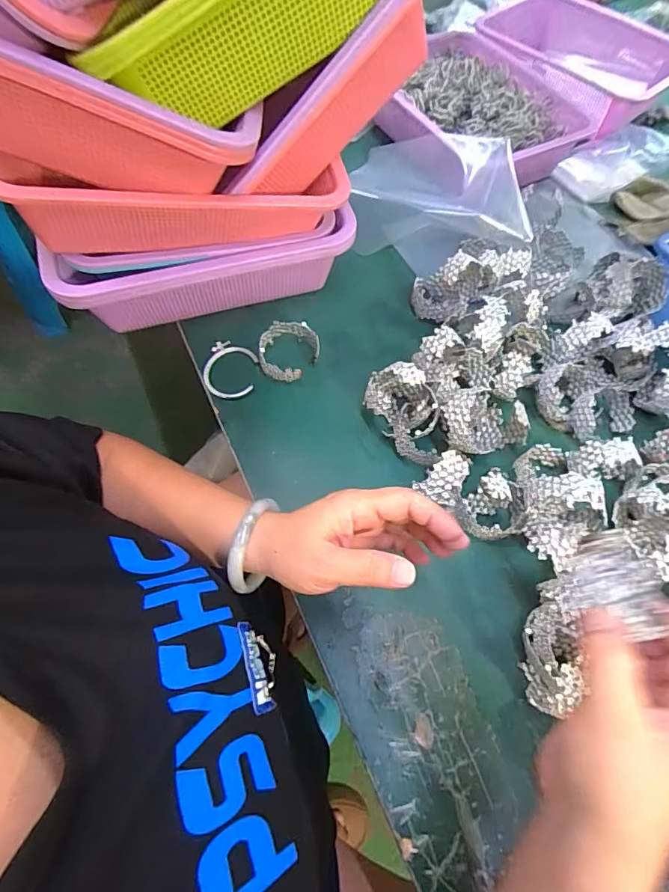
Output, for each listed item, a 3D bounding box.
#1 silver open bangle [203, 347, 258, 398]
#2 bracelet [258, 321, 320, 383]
[{"bbox_3d":[-0.110,-0.079,0.469,0.053,0.004,0.063,4,63,-1],"label":"silver open bangle"},{"bbox_3d":[-0.047,-0.099,0.469,0.061,0.030,0.060,1,64,-3],"label":"bracelet"}]

